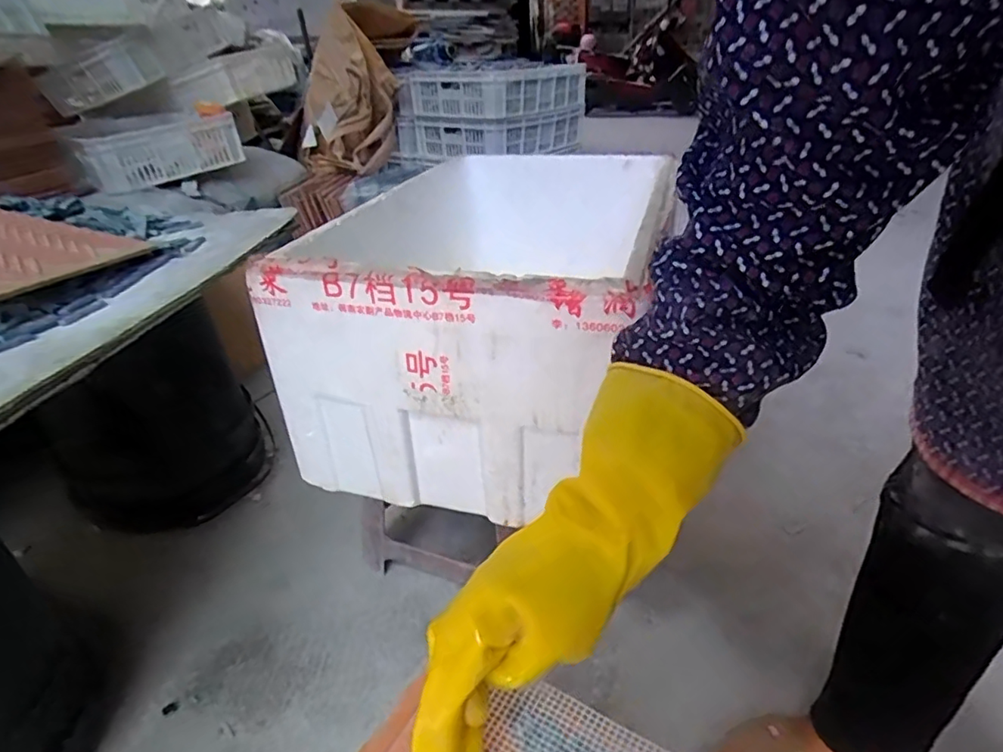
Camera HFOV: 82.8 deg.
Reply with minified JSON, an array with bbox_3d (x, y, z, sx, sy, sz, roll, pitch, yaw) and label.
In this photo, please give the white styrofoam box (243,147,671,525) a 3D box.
[{"bbox_3d":[0.034,-0.118,0.748,0.324,0.258,0.635,7,31,17],"label":"white styrofoam box"}]

